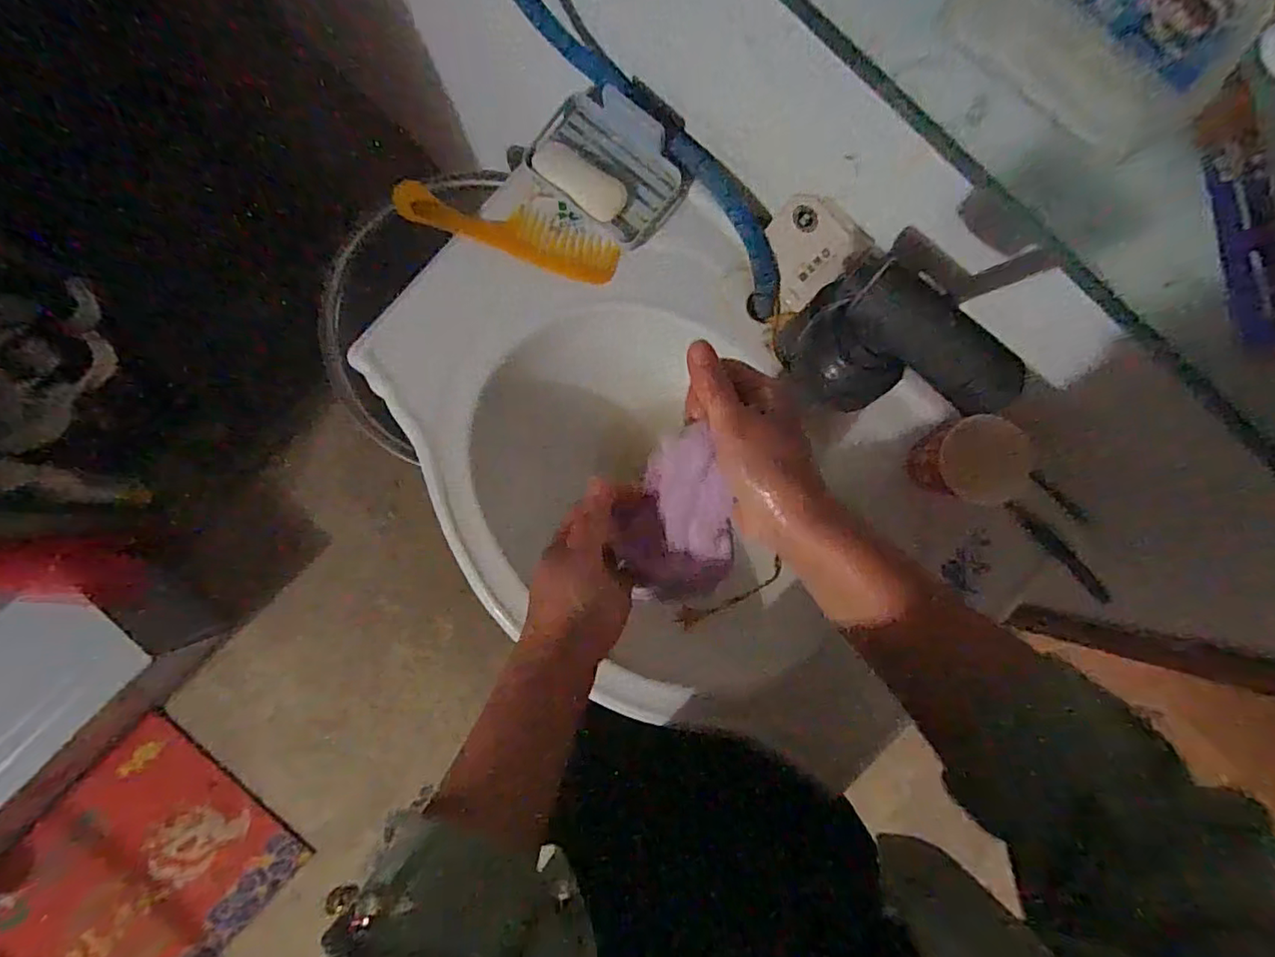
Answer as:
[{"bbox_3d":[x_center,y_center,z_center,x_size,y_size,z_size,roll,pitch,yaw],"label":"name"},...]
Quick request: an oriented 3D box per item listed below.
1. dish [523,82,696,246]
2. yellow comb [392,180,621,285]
[{"bbox_3d":[-0.021,-0.279,0.521,0.132,0.027,0.099,38,103,2],"label":"dish"},{"bbox_3d":[-0.118,-0.227,0.527,0.205,0.011,0.043,19,85,-3],"label":"yellow comb"}]

